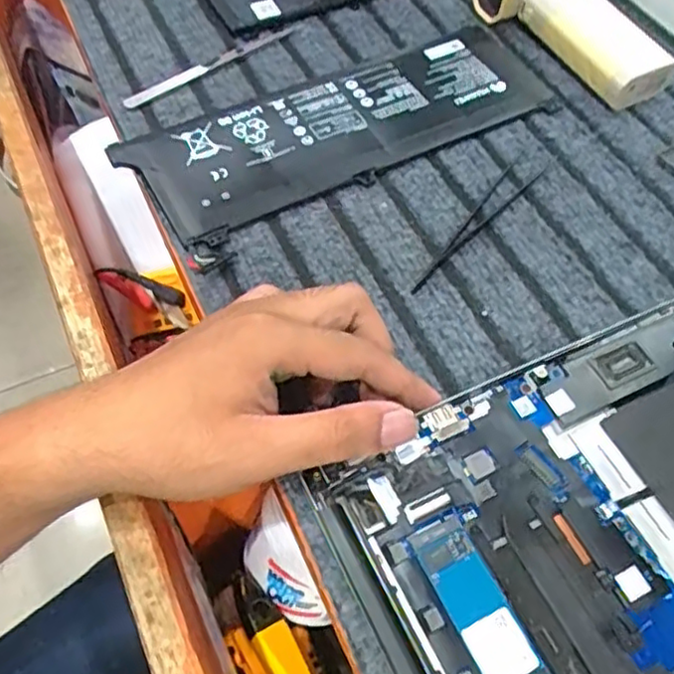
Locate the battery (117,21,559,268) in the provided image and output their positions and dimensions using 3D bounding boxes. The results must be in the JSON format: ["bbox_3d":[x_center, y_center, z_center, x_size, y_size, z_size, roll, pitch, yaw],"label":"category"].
[{"bbox_3d":[0.007,-0.132,0.410,0.256,0.009,0.096,-29,63,-18],"label":"battery"}]

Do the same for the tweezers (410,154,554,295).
[{"bbox_3d":[0.080,-0.070,0.378,0.017,0.004,0.133,38,64,20],"label":"tweezers"}]

